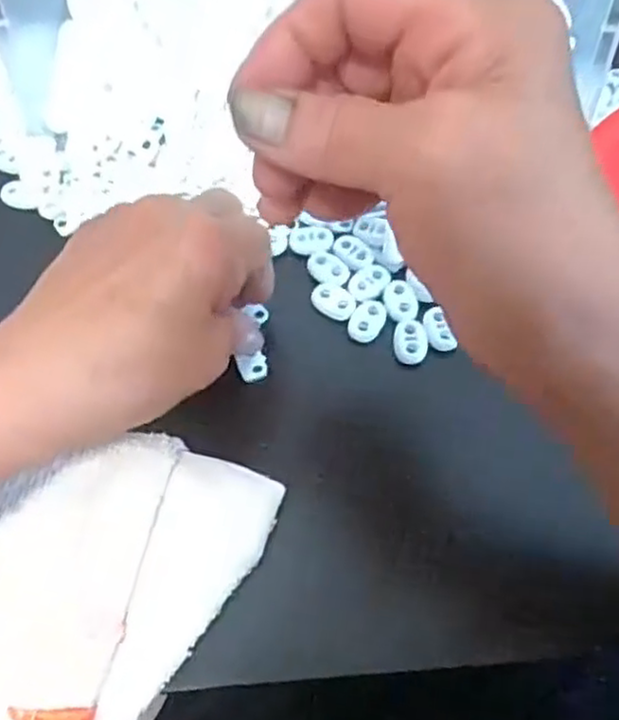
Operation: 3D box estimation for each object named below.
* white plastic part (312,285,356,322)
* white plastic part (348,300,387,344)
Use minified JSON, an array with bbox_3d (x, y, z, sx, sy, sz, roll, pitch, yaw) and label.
[{"bbox_3d":[0.012,-0.028,0.335,0.023,0.007,0.015,35,67,17],"label":"white plastic part"},{"bbox_3d":[0.027,-0.018,0.327,0.015,0.004,0.021,29,84,12],"label":"white plastic part"}]

